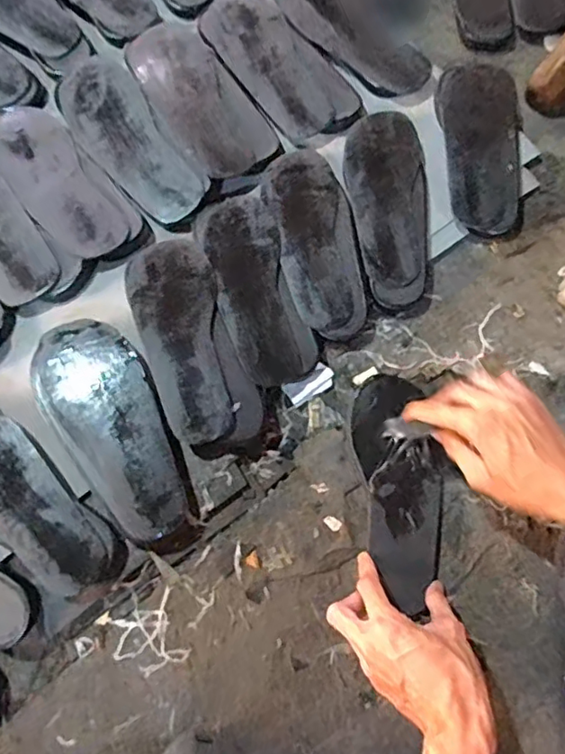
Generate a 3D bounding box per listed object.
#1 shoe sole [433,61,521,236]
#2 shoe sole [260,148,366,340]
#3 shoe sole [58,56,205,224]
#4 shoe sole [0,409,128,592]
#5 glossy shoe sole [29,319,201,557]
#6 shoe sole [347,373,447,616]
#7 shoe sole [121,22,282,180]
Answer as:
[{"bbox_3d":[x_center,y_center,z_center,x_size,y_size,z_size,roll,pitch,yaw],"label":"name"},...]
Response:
[{"bbox_3d":[0.249,-0.287,0.703,0.108,0.038,0.241,0,73,0],"label":"shoe sole"},{"bbox_3d":[0.038,-0.161,0.663,0.091,0.016,0.241,-13,73,-4],"label":"shoe sole"},{"bbox_3d":[-0.193,-0.293,0.696,0.095,0.013,0.266,-30,75,-9],"label":"shoe sole"},{"bbox_3d":[-0.262,0.115,0.549,0.096,0.035,0.237,-44,77,-12],"label":"shoe sole"},{"bbox_3d":[-0.161,0.054,0.568,0.101,0.044,0.244,-31,75,-9],"label":"glossy shoe sole"},{"bbox_3d":[0.123,0.109,0.577,0.087,0.011,0.223,-6,75,-3],"label":"shoe sole"},{"bbox_3d":[-0.110,-0.353,0.713,0.117,0.013,0.256,-31,75,-9],"label":"shoe sole"}]

